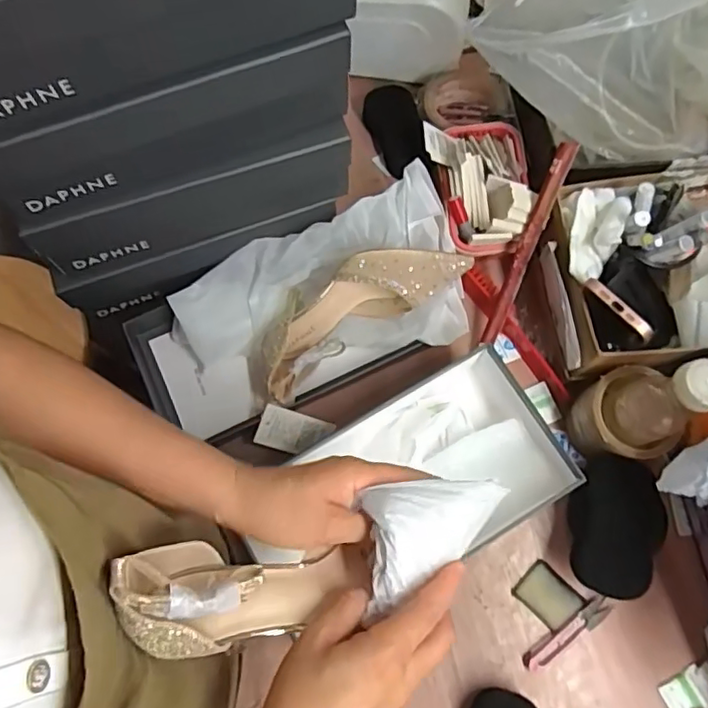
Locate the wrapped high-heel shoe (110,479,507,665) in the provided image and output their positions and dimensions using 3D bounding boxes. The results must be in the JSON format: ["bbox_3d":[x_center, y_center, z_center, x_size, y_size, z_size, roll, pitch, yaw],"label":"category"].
[{"bbox_3d":[-0.018,0.131,0.375,0.234,0.078,0.065,-12,72,-15],"label":"wrapped high-heel shoe"}]

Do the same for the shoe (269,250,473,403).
[{"bbox_3d":[0.000,-0.053,0.631,0.239,0.078,0.106,-32,74,9],"label":"shoe"}]

